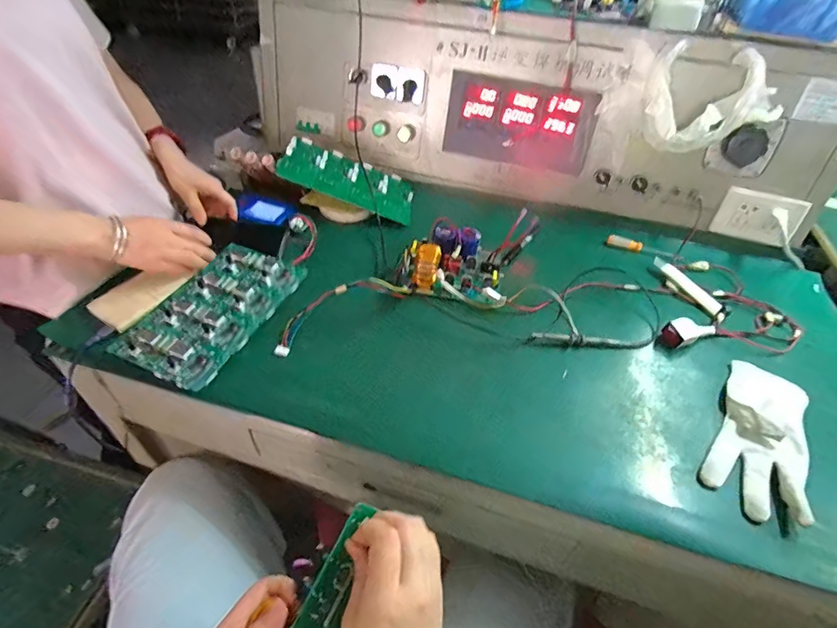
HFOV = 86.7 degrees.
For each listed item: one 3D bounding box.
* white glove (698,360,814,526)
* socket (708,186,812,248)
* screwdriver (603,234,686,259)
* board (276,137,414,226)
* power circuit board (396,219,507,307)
[{"bbox_3d":[0.393,0.131,0.501,0.088,0.022,0.211,29,49,23],"label":"white glove"},{"bbox_3d":[0.552,-0.156,0.717,0.120,0.074,0.010,18,26,13],"label":"socket"},{"bbox_3d":[0.386,-0.113,0.755,0.123,0.015,0.015,16,45,11],"label":"screwdriver"},{"bbox_3d":[-0.120,-0.235,0.777,0.231,0.012,0.125,19,48,-12],"label":"board"},{"bbox_3d":[0.053,-0.081,0.666,0.156,0.052,0.126,9,44,4],"label":"power circuit board"}]

